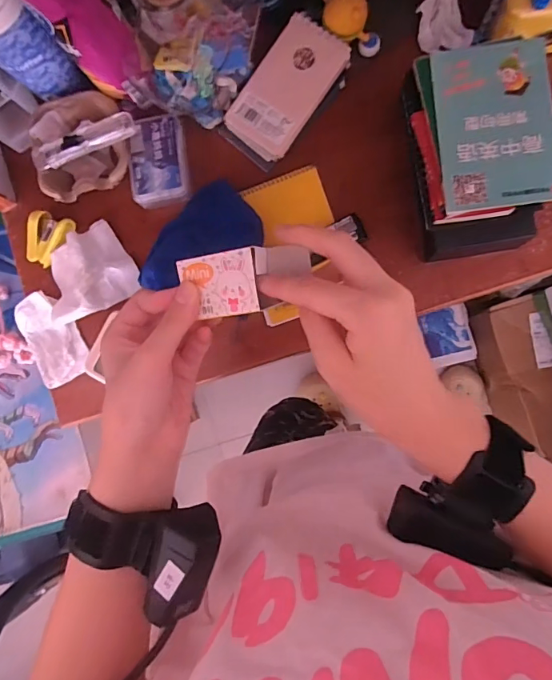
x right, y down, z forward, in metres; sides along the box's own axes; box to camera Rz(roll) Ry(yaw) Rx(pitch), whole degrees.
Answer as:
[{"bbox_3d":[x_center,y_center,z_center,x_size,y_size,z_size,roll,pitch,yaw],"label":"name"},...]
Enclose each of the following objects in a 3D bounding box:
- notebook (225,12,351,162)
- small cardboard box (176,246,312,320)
[{"bbox_3d":[0.011,-0.266,0.491,0.075,0.025,0.134,36,92,6],"label":"notebook"},{"bbox_3d":[-0.020,-0.035,0.279,0.081,0.017,0.038,-5,88,7],"label":"small cardboard box"}]

